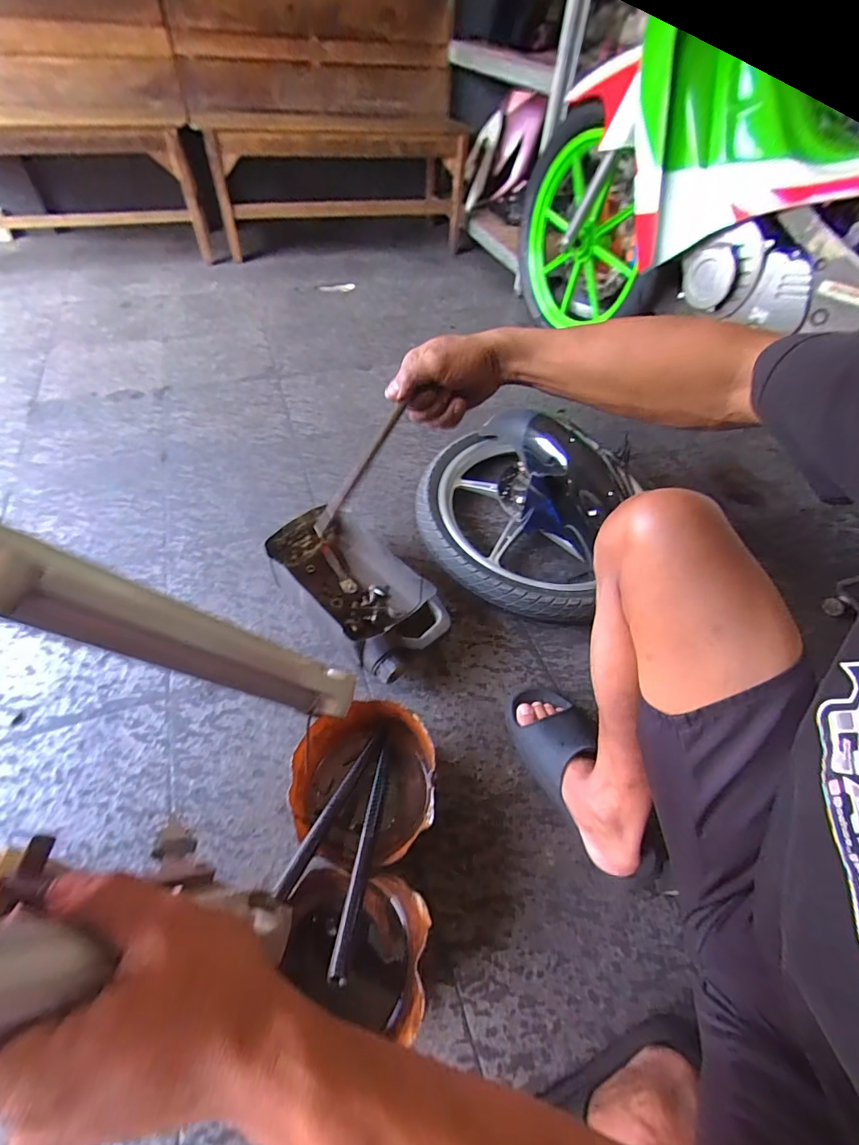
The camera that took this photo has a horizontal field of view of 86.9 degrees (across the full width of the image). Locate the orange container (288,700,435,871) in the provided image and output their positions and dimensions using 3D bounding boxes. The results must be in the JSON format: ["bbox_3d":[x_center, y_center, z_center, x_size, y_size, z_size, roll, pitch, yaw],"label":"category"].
[{"bbox_3d":[-0.076,0.291,0.613,0.167,0.137,0.187,34,57,19],"label":"orange container"}]

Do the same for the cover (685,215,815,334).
[{"bbox_3d":[0.598,-0.558,0.859,0.042,0.141,0.257,-27,60,-23],"label":"cover"}]

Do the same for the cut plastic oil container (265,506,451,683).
[{"bbox_3d":[-0.128,0.035,0.794,0.335,0.098,0.184,39,59,22],"label":"cut plastic oil container"}]

